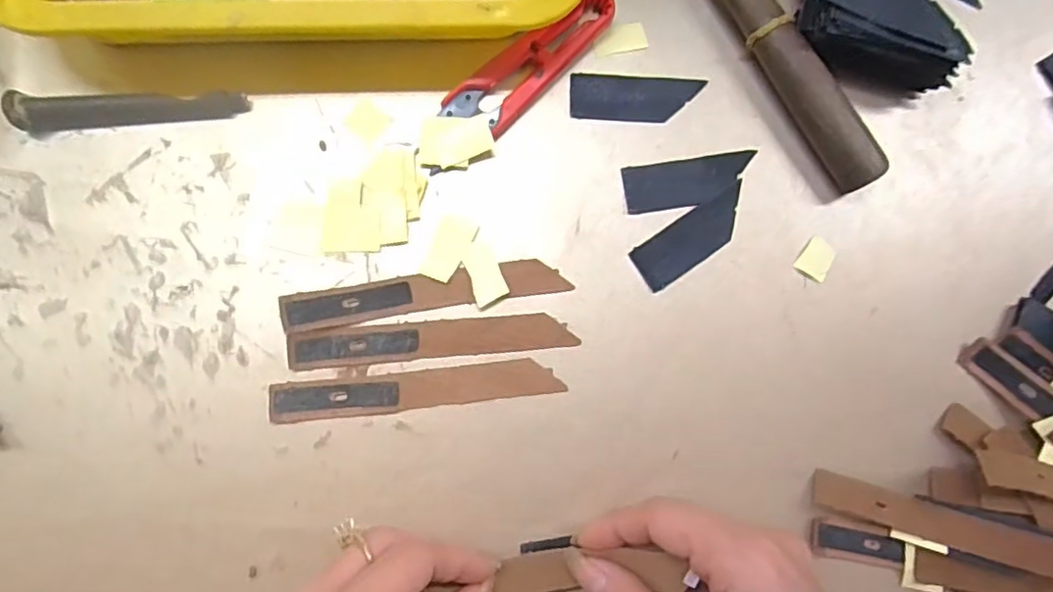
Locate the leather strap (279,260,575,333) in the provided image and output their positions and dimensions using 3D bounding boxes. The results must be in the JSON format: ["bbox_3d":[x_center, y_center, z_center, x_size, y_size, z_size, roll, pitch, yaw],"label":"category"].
[{"bbox_3d":[-0.044,-0.001,0.277,0.124,0.009,0.017,-9,86,-7],"label":"leather strap"}]

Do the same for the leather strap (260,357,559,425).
[{"bbox_3d":[-0.048,0.042,0.275,0.126,0.004,0.017,-5,85,-7],"label":"leather strap"}]

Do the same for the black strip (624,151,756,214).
[{"bbox_3d":[0.079,-0.056,0.302,0.065,0.004,0.024,-9,86,-7],"label":"black strip"}]

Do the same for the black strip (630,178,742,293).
[{"bbox_3d":[0.082,-0.029,0.296,0.065,0.004,0.023,-34,89,-8],"label":"black strip"}]

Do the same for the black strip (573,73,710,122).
[{"bbox_3d":[0.054,-0.097,0.303,0.065,0.004,0.023,0,84,-6],"label":"black strip"}]

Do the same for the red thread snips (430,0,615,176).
[{"bbox_3d":[-0.003,-0.104,0.293,0.115,0.010,0.029,-42,90,-9],"label":"red thread snips"}]

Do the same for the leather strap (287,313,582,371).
[{"bbox_3d":[-0.041,0.020,0.277,0.124,0.004,0.017,-4,85,-7],"label":"leather strap"}]

